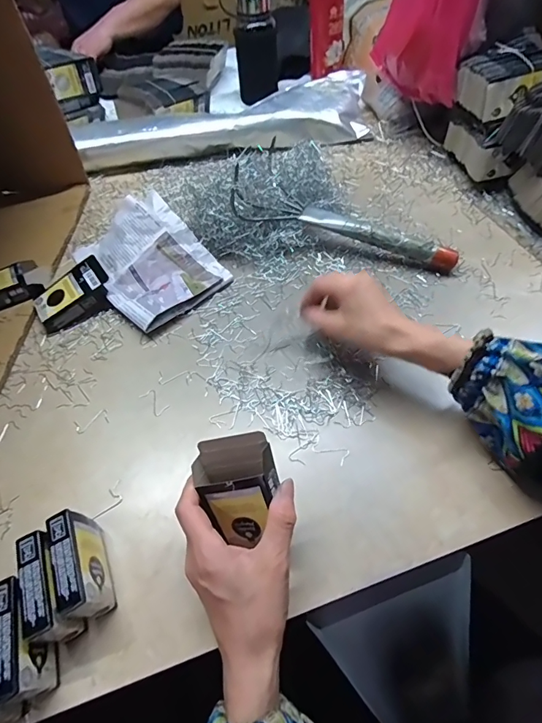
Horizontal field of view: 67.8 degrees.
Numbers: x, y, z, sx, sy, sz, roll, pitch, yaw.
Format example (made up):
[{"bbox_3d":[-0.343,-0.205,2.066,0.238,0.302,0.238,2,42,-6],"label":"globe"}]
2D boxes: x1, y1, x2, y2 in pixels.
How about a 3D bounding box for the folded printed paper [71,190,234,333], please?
[{"bbox_3d":[-0.164,-0.138,0.537,0.140,0.063,0.184,-39,61,-21],"label":"folded printed paper"}]

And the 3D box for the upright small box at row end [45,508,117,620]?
[{"bbox_3d":[-0.151,0.162,0.323,0.024,0.056,0.076,-22,56,-11],"label":"upright small box at row end"}]

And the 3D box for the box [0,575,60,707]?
[{"bbox_3d":[-0.180,0.204,0.297,0.023,0.059,0.075,-19,55,-9],"label":"box"}]

